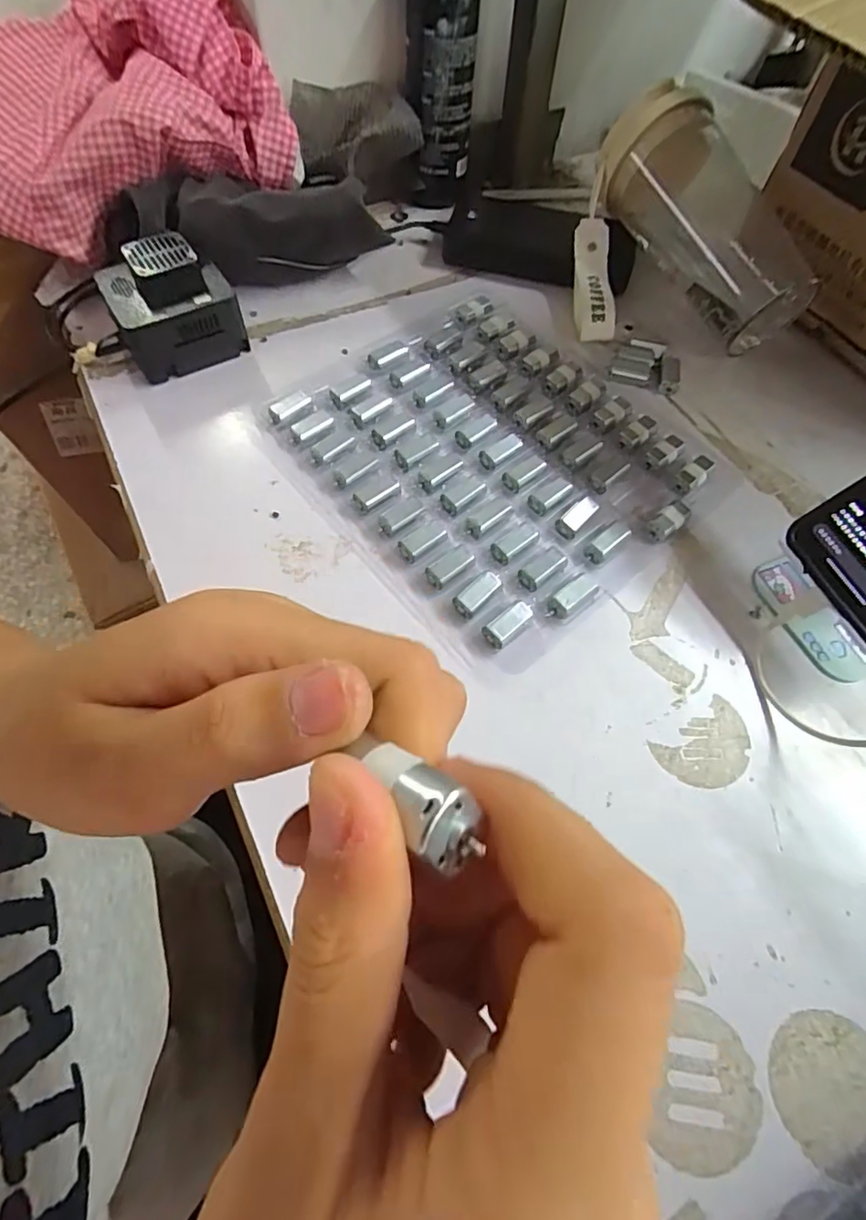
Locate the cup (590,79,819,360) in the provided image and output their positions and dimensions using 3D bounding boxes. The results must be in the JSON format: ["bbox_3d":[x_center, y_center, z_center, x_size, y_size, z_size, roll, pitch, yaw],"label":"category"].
[{"bbox_3d":[0.206,-0.289,0.429,0.091,0.078,0.187,-36,88,-19],"label":"cup"}]

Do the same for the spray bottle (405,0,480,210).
[{"bbox_3d":[-0.005,-0.440,0.445,0.078,0.199,0.048,-6,63,-6],"label":"spray bottle"}]

